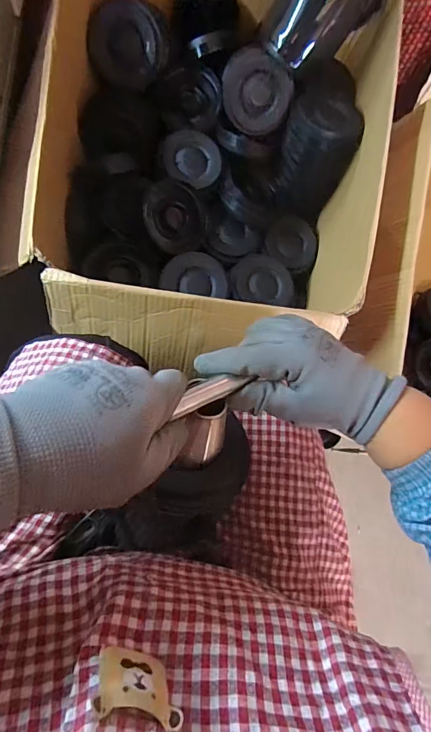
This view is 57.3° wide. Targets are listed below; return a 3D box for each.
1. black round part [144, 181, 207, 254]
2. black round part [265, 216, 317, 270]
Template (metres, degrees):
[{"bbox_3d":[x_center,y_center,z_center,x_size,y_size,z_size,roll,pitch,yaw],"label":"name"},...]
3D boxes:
[{"bbox_3d":[-0.072,-0.267,0.708,0.111,0.016,0.119,-26,104,-13],"label":"black round part"},{"bbox_3d":[0.155,-0.245,0.791,0.109,0.037,0.106,41,81,-3],"label":"black round part"}]

